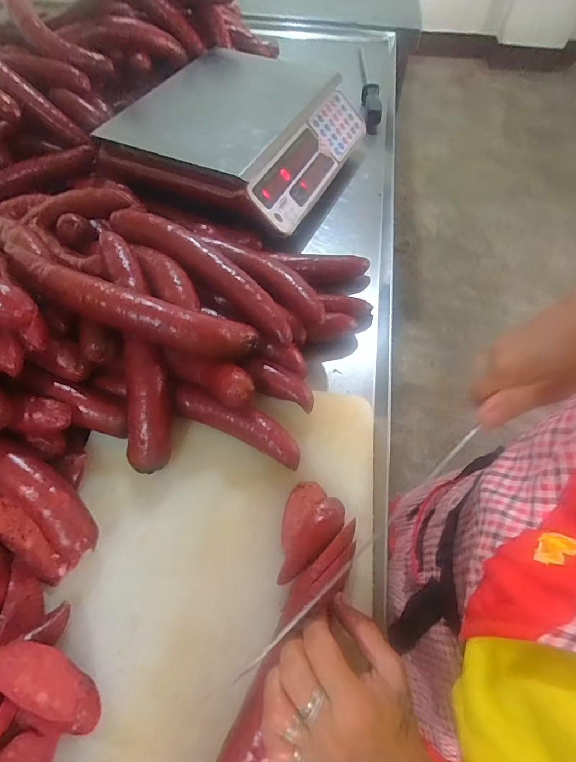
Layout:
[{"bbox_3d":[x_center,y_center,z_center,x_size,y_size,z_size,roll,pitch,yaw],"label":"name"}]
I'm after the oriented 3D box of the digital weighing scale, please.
[{"bbox_3d":[-0.072,-0.408,0.659,0.329,0.107,0.371,21,61,11],"label":"digital weighing scale"}]

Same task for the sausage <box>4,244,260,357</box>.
[{"bbox_3d":[-0.160,-0.069,0.392,0.260,0.073,0.066,13,59,6],"label":"sausage"}]

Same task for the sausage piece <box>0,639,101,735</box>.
[{"bbox_3d":[-0.175,0.221,0.288,0.087,0.012,0.033,44,63,-11],"label":"sausage piece"}]

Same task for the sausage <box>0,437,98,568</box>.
[{"bbox_3d":[-0.220,0.099,0.343,0.132,0.036,0.045,42,65,0],"label":"sausage"}]

